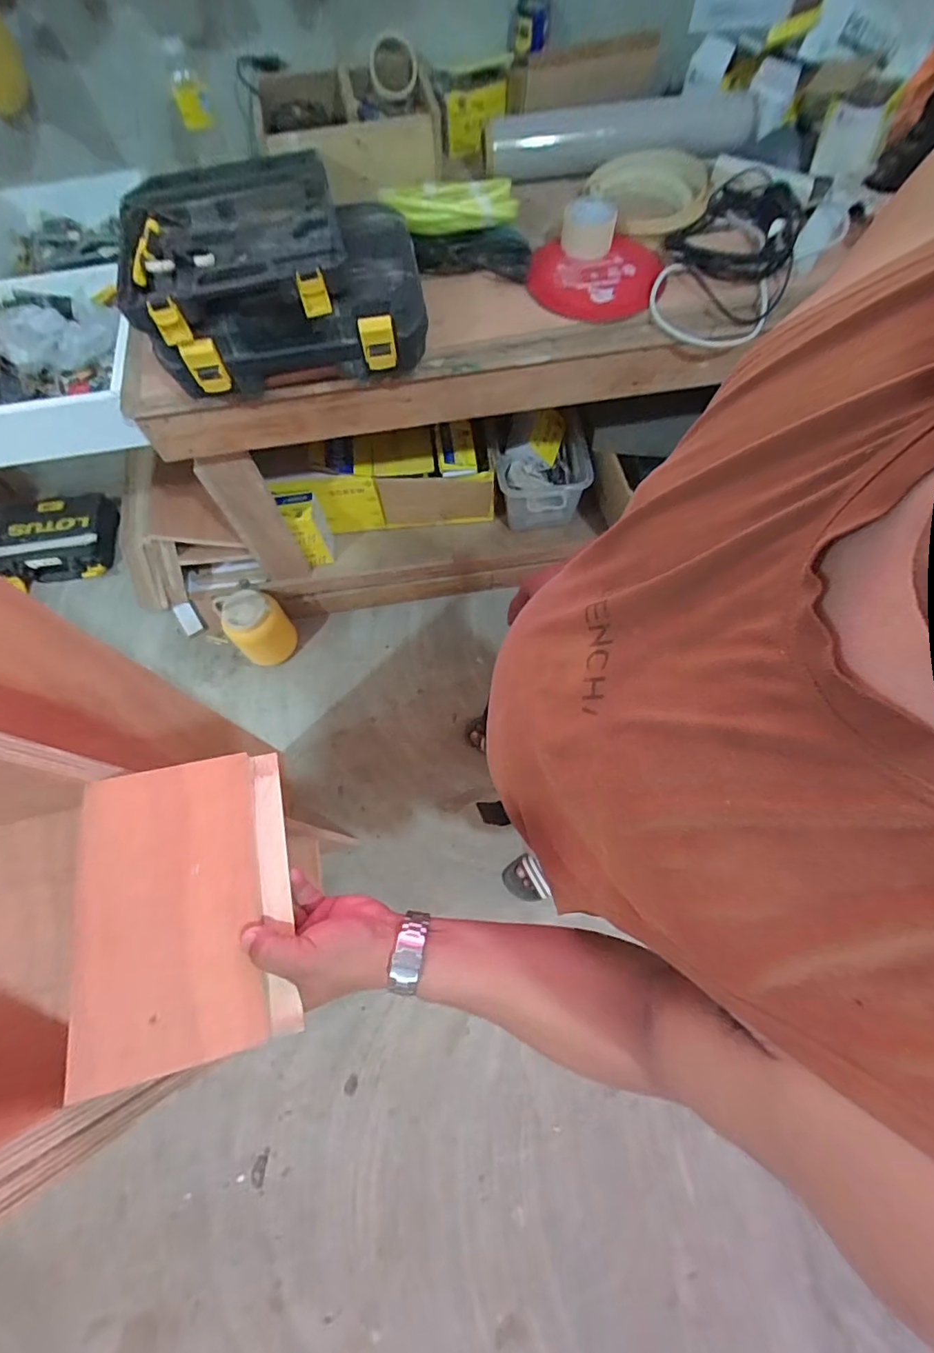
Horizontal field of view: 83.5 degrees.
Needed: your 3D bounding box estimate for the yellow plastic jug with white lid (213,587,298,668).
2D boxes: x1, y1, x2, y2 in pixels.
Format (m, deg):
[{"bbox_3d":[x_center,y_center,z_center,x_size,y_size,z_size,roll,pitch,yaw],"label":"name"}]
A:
[{"bbox_3d":[-0.595,-0.148,1.482,0.152,0.203,0.167,0,68,1],"label":"yellow plastic jug with white lid"}]

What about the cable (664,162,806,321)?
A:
[{"bbox_3d":[0.458,-0.754,0.898,0.199,0.068,0.307,17,70,8],"label":"cable"}]

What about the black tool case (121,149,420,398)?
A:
[{"bbox_3d":[-0.290,-0.633,0.824,0.410,0.177,0.322,-10,69,-3],"label":"black tool case"}]

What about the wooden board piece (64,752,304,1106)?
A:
[{"bbox_3d":[-0.216,0.171,0.402,0.149,0.023,0.212,-8,65,-16],"label":"wooden board piece"}]

